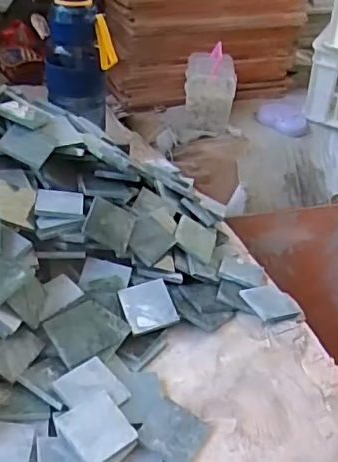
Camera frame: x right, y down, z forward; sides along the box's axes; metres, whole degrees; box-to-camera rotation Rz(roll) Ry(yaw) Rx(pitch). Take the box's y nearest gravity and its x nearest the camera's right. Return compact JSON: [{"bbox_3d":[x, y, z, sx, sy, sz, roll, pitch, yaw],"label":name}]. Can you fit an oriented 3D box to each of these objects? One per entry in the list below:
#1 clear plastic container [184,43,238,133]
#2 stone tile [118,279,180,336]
[{"bbox_3d":[0.074,-0.260,1.029,0.093,0.125,0.073,7,37,4],"label":"clear plastic container"},{"bbox_3d":[-0.020,0.075,0.565,0.049,0.004,0.049,-17,66,-14],"label":"stone tile"}]

